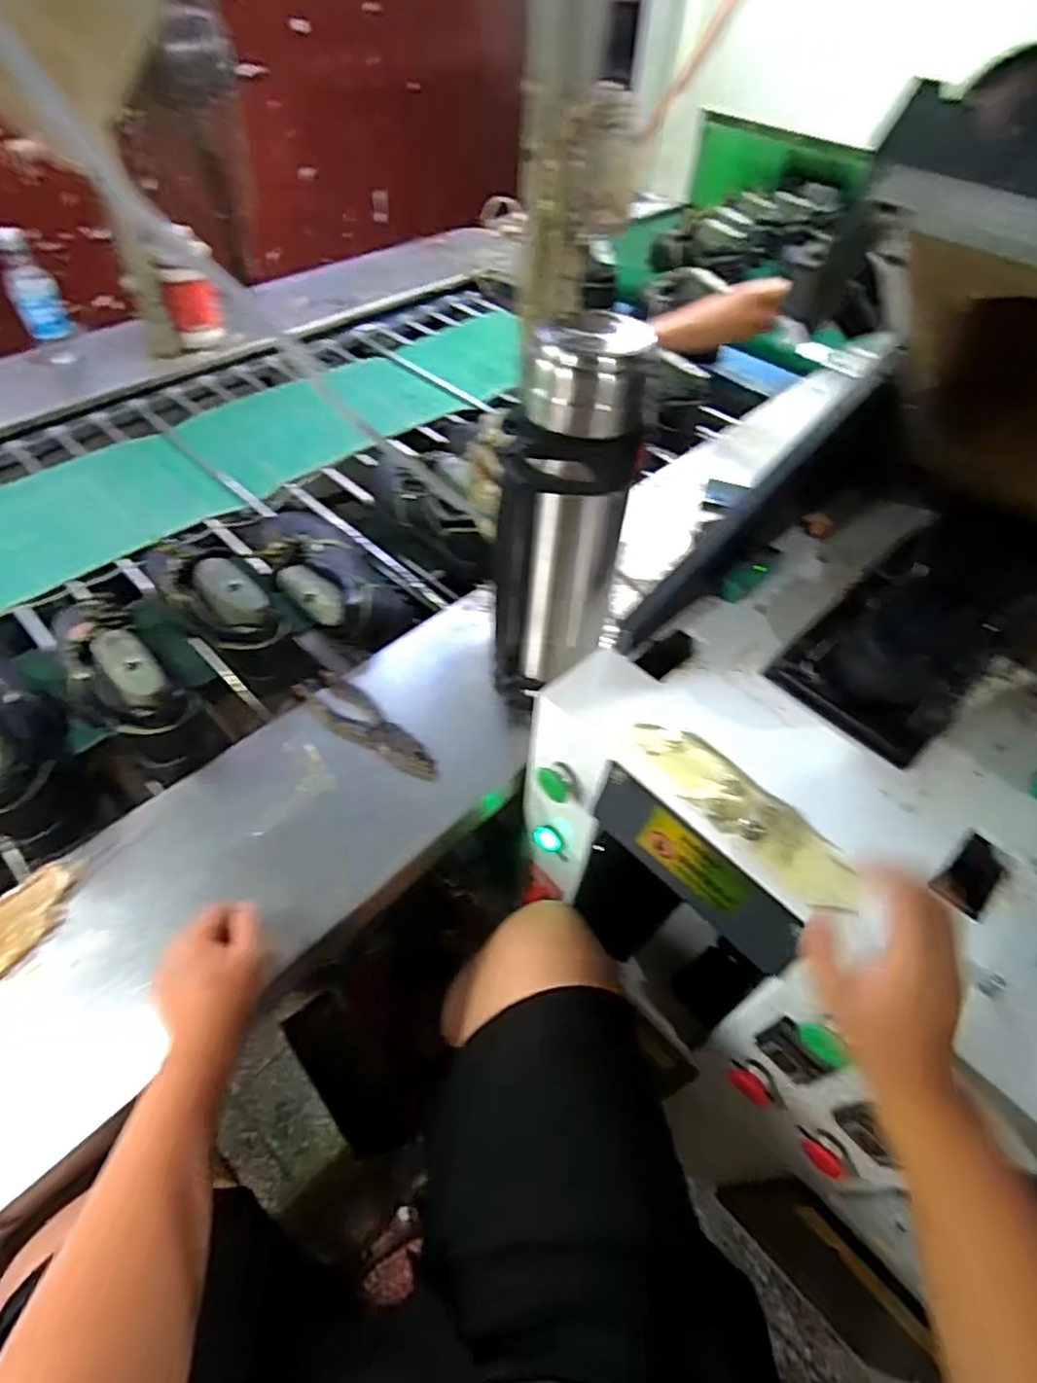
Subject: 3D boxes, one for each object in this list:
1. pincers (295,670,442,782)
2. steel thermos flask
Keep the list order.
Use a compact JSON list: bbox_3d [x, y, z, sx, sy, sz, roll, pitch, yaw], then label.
[{"bbox_3d":[-0.176,0.035,0.750,0.206,0.016,0.057,39,60,23],"label":"pincers"},{"bbox_3d":[0.038,-0.151,0.657,0.124,0.386,0.117,-5,54,-7],"label":"steel thermos flask"}]

